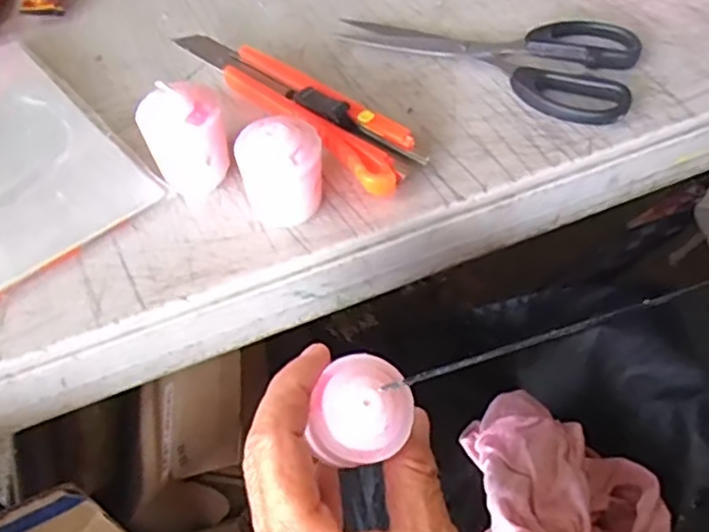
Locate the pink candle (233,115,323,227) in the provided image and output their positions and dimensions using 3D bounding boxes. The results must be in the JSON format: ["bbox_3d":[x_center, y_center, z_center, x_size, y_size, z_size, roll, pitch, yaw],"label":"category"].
[{"bbox_3d":[-0.034,-0.044,0.313,0.037,0.042,0.033,-15,54,-8],"label":"pink candle"}]

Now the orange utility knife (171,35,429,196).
[{"bbox_3d":[-0.034,-0.091,0.361,0.035,0.021,0.169,-38,60,-23],"label":"orange utility knife"}]

